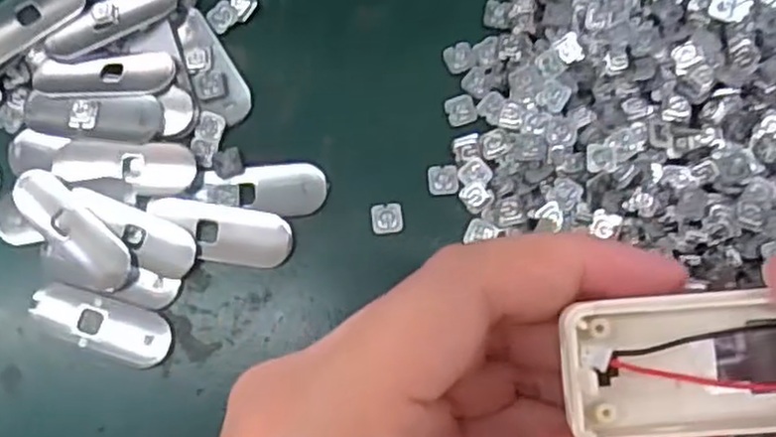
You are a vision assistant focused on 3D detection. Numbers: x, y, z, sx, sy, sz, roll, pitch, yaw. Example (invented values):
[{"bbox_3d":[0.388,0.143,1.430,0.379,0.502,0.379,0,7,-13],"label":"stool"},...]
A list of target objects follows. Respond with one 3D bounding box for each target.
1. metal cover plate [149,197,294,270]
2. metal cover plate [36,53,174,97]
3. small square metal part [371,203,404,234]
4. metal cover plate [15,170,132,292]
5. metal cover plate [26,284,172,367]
[{"bbox_3d":[-0.058,0.005,0.250,0.049,0.004,0.019,9,79,3],"label":"metal cover plate"},{"bbox_3d":[-0.102,-0.052,0.260,0.050,0.004,0.017,-2,79,1],"label":"metal cover plate"},{"bbox_3d":[0.000,0.000,0.251,0.010,0.004,0.011,-7,79,0],"label":"small square metal part"},{"bbox_3d":[-0.109,0.004,0.252,0.019,0.006,0.050,-44,81,-7],"label":"metal cover plate"},{"bbox_3d":[-0.098,0.036,0.248,0.049,0.004,0.019,15,80,4],"label":"metal cover plate"}]

